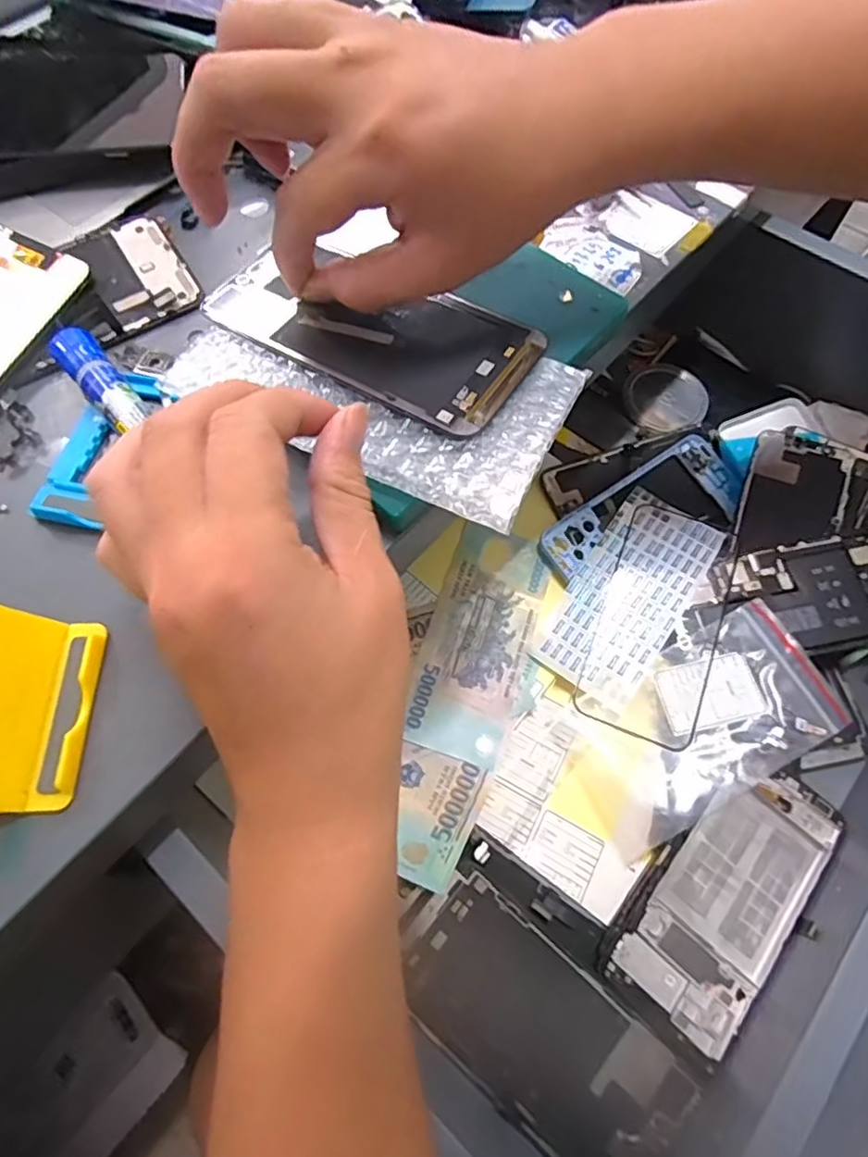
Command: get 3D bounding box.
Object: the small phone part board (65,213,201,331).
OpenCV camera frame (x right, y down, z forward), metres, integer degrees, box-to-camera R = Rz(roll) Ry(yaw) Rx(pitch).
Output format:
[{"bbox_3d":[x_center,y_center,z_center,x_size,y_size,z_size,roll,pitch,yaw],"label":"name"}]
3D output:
[{"bbox_3d":[-0.160,-0.166,0.324,0.048,0.009,0.070,-33,68,-13],"label":"small phone part board"}]

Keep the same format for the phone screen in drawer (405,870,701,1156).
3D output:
[{"bbox_3d":[0.053,0.225,0.296,0.144,0.005,0.070,40,79,10],"label":"phone screen in drawer"}]

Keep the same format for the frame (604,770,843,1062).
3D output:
[{"bbox_3d":[0.162,0.168,0.324,0.065,0.008,0.146,39,72,15],"label":"frame"}]

